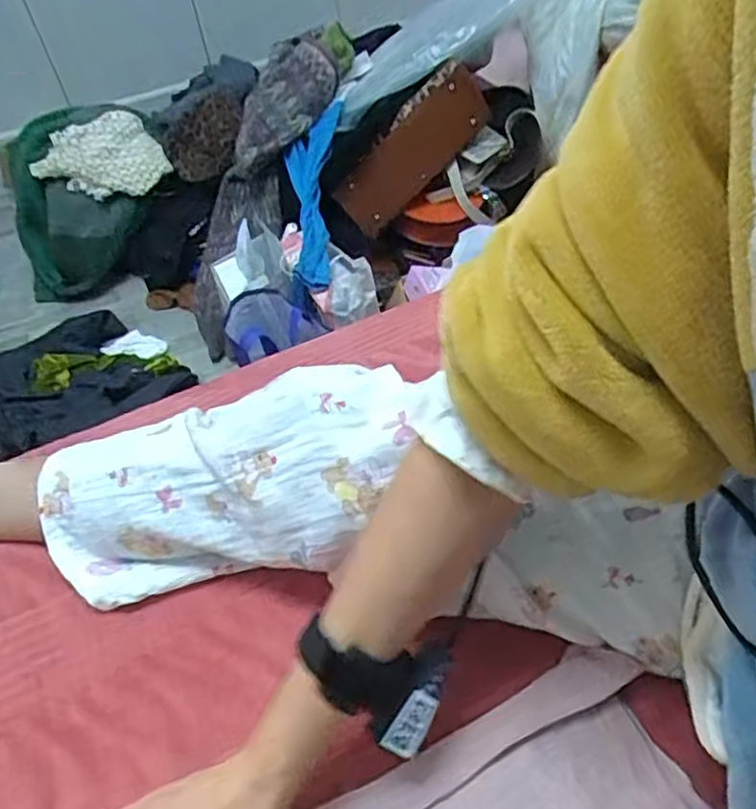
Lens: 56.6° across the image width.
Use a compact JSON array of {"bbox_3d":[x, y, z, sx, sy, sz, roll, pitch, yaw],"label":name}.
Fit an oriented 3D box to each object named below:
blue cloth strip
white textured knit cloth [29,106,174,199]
[{"bbox_3d":[-0.130,-0.378,1.282,0.118,0.046,0.402,-17,62,40],"label":"blue cloth strip"},{"bbox_3d":[-0.609,-0.538,1.525,0.267,0.102,0.202,-25,50,-14],"label":"white textured knit cloth"}]

